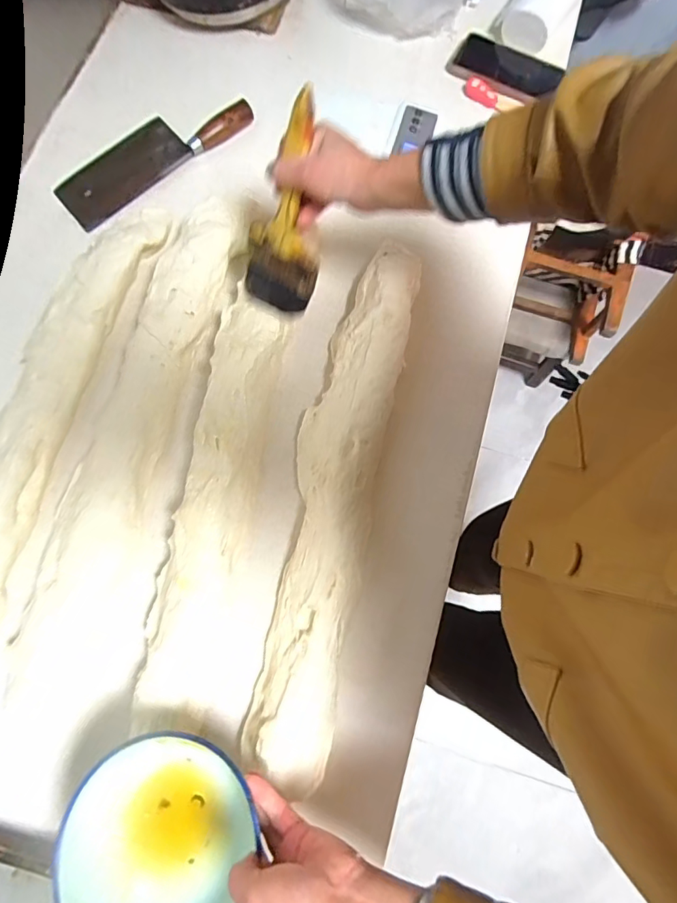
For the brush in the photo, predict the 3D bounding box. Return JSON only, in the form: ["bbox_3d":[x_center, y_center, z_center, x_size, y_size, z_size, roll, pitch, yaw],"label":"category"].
[{"bbox_3d":[-0.054,-0.246,0.499,0.098,0.217,0.021,39,49,14],"label":"brush"}]

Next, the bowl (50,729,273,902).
[{"bbox_3d":[-0.144,0.315,0.388,0.152,0.062,0.156,17,76,6],"label":"bowl"}]

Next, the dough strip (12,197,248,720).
[{"bbox_3d":[-0.229,-0.023,0.549,0.124,0.048,0.615,9,75,4],"label":"dough strip"}]

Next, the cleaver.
[{"bbox_3d":[-0.268,-0.437,0.684,0.293,0.026,0.105,-36,77,-8],"label":"cleaver"}]

